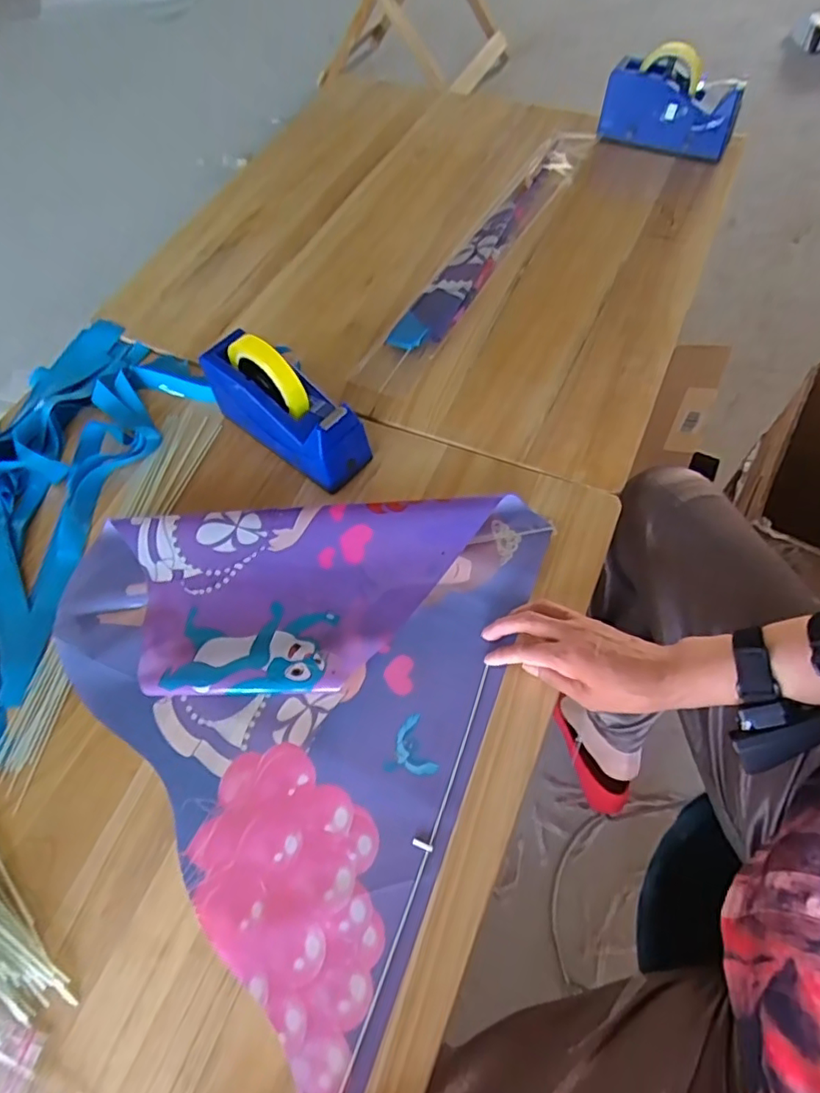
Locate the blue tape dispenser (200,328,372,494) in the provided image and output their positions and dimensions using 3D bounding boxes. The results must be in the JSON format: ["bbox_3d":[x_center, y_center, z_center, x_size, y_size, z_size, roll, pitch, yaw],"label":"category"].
[{"bbox_3d":[-0.142,-0.163,0.657,0.200,0.125,0.066,35,68,22],"label":"blue tape dispenser"}]

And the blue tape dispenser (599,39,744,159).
[{"bbox_3d":[0.403,-0.685,0.906,0.201,0.113,0.082,14,63,12],"label":"blue tape dispenser"}]

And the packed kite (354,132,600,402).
[{"bbox_3d":[0.121,-0.463,0.870,0.089,0.038,0.675,25,65,17],"label":"packed kite"}]

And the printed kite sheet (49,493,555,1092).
[{"bbox_3d":[-0.143,0.114,0.568,0.433,0.035,0.494,18,63,14],"label":"printed kite sheet"}]

